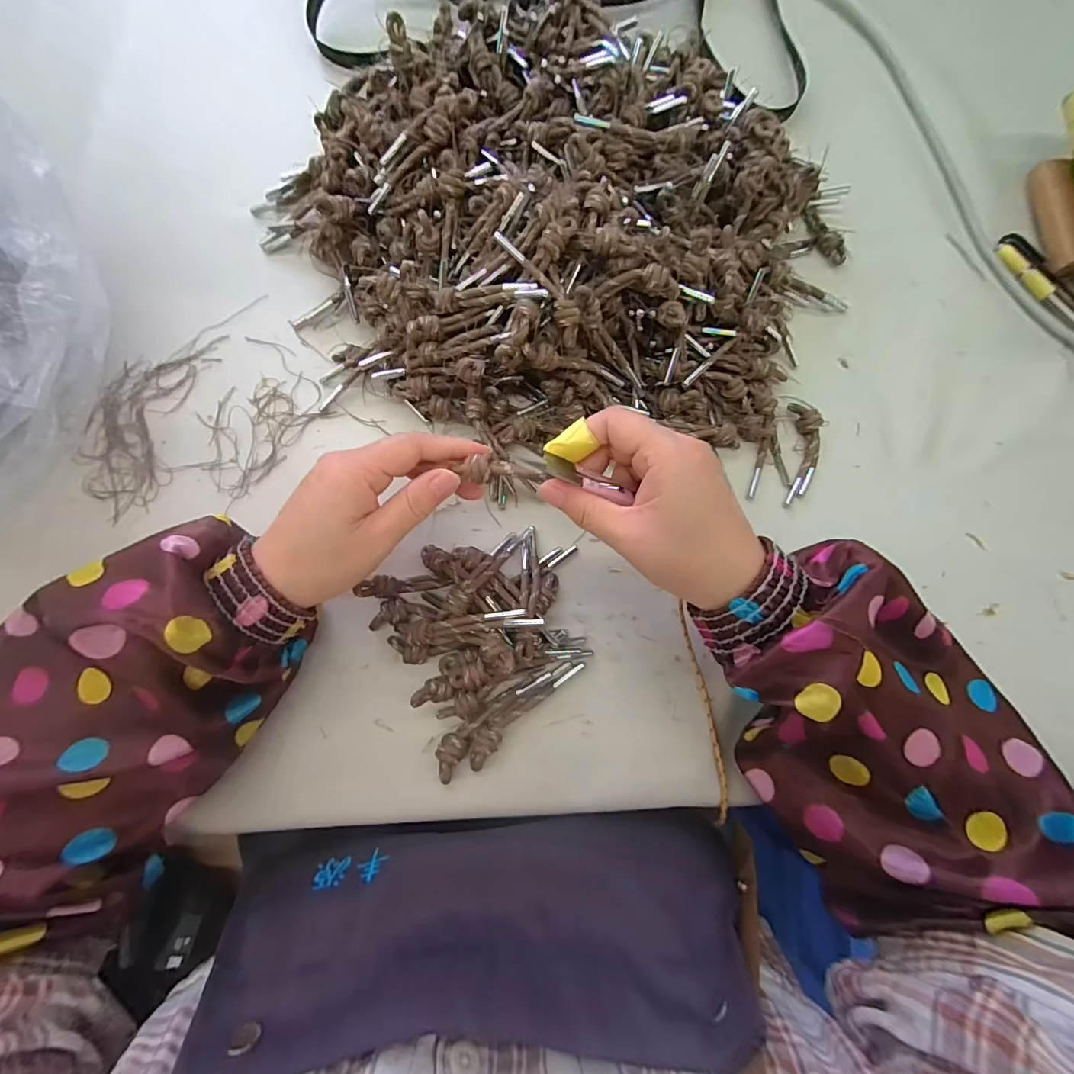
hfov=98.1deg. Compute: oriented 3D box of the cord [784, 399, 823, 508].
[{"bbox_3d":[0.197,-0.060,0.341,0.024,0.012,0.080,11,74,1],"label":"cord"}]

